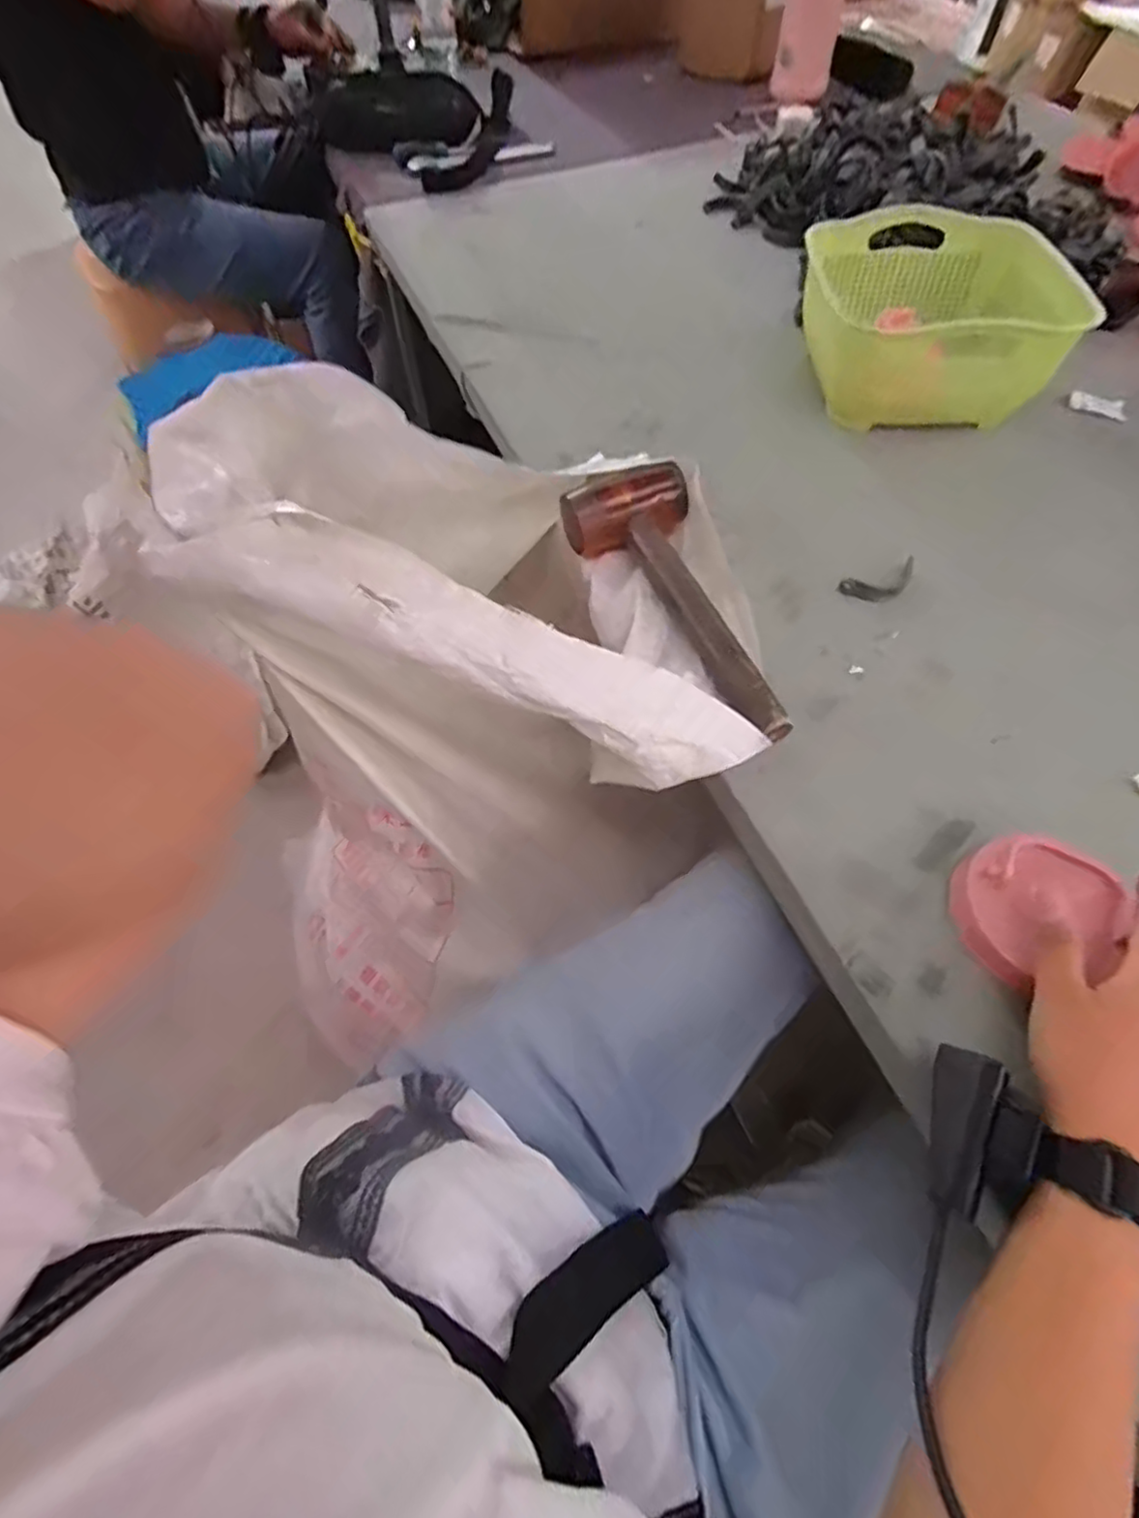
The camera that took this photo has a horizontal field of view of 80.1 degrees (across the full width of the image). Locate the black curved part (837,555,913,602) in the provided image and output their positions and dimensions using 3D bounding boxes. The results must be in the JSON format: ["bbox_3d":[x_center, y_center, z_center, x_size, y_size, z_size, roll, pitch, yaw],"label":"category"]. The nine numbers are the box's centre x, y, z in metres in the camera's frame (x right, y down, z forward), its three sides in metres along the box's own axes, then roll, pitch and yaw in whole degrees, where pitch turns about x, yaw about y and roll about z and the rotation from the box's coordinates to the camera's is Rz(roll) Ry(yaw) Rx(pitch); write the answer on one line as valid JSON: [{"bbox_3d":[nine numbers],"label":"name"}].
[{"bbox_3d":[0.260,-0.146,0.559,0.074,0.004,0.031,-23,59,-13],"label":"black curved part"}]

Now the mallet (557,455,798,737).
[{"bbox_3d":[0.085,-0.126,0.523,0.104,0.047,0.271,-17,58,-9],"label":"mallet"}]

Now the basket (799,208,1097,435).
[{"bbox_3d":[0.358,-0.445,0.690,0.221,0.103,0.239,3,57,4],"label":"basket"}]

